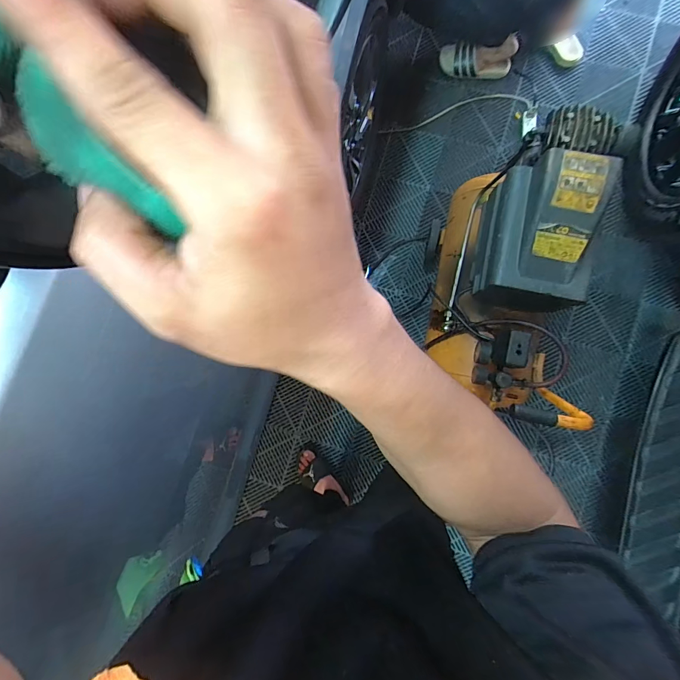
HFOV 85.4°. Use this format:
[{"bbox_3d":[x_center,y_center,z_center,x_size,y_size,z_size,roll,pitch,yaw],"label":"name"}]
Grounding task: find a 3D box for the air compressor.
[{"bbox_3d":[0.395,-0.125,0.918,0.280,0.528,0.585,5,86,5],"label":"air compressor"}]

